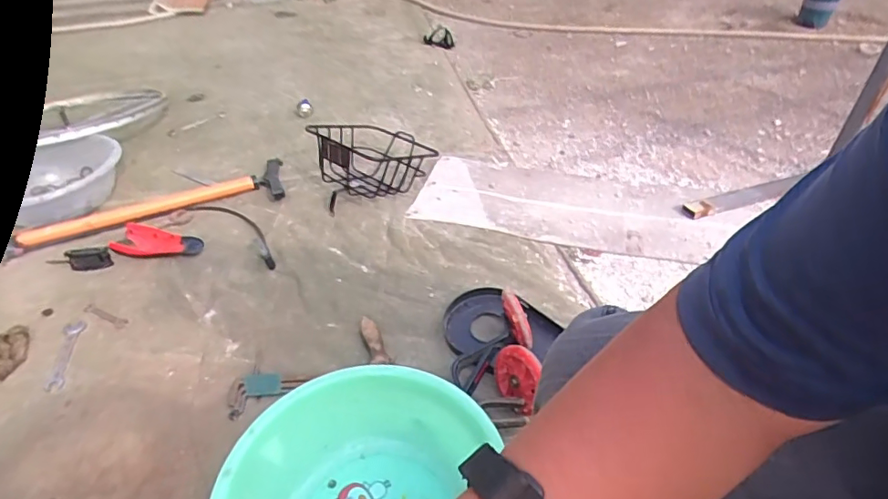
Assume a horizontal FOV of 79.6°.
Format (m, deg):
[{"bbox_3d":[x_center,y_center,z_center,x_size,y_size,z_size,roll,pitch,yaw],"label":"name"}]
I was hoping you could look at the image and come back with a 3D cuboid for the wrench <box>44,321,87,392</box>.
[{"bbox_3d":[-0.709,0.195,1.000,0.038,0.007,0.172,-12,41,-12],"label":"wrench"}]

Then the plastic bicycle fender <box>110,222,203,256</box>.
[{"bbox_3d":[-0.651,-0.019,1.226,0.194,0.032,0.076,4,40,7],"label":"plastic bicycle fender"}]

